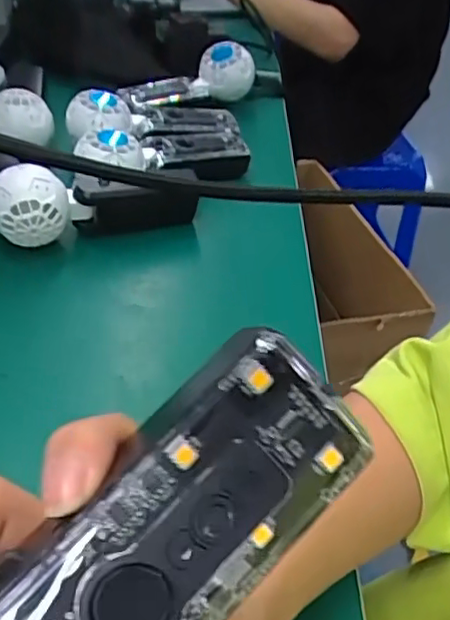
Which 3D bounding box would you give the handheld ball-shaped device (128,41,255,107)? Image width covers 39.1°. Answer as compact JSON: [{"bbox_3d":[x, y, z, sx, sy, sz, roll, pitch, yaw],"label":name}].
[{"bbox_3d":[-0.038,-0.263,0.719,0.167,0.049,0.056,-27,52,-32],"label":"handheld ball-shaped device"}]

